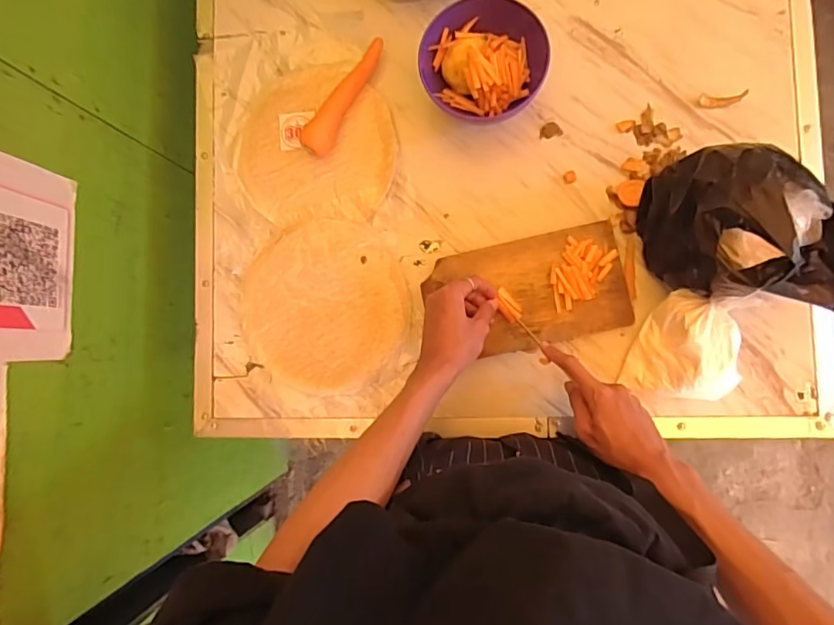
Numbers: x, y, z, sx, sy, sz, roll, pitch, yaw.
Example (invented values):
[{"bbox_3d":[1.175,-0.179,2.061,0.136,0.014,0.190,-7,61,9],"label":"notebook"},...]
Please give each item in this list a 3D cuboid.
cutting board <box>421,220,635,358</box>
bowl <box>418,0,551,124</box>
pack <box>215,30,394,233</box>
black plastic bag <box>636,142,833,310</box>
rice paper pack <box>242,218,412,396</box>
[{"bbox_3d":[0.137,-0.024,0.665,0.235,0.012,0.132,-13,85,5],"label":"cutting board"},{"bbox_3d":[0.082,-0.313,0.668,0.150,0.066,0.136,-2,86,6],"label":"bowl"},{"bbox_3d":[-0.149,-0.249,0.714,0.232,0.012,0.259,-2,86,6],"label":"pack"},{"bbox_3d":[0.351,-0.082,0.562,0.171,0.182,0.165,-6,85,6],"label":"black plastic bag"},{"bbox_3d":[-0.120,-0.009,0.697,0.216,0.008,0.216,5,87,7],"label":"rice paper pack"}]

